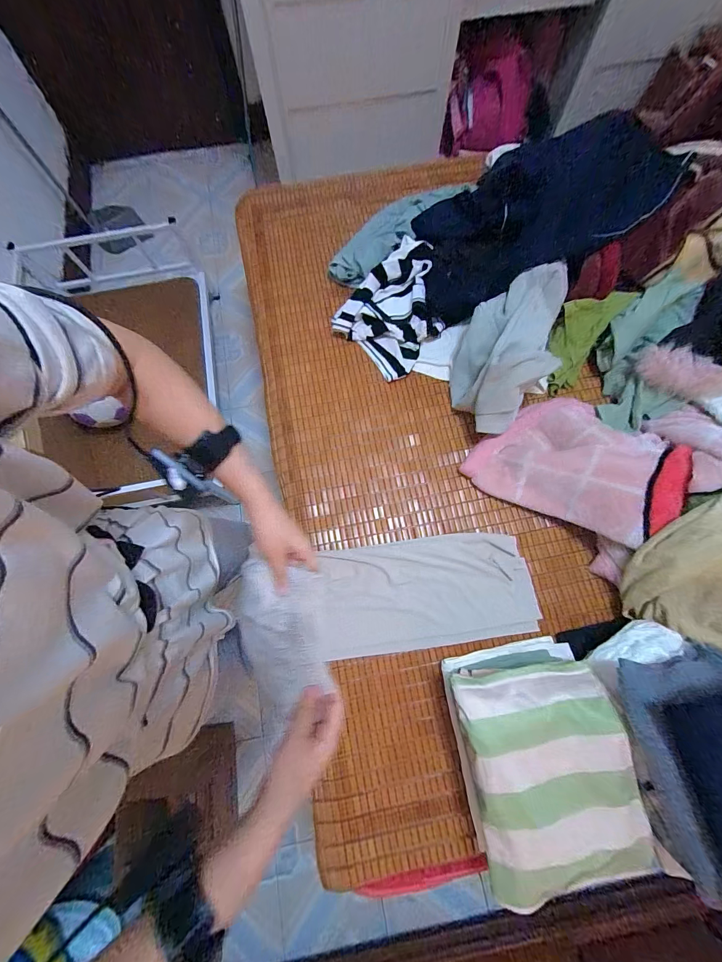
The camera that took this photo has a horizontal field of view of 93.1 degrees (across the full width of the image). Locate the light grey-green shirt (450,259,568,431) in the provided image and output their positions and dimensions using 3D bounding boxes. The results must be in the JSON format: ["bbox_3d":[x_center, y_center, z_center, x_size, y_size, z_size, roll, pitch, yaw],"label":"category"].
[{"bbox_3d":[0.347,-0.326,0.809,0.202,0.171,0.435,22,77,7],"label":"light grey-green shirt"}]

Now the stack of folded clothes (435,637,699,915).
[{"bbox_3d":[0.309,0.484,0.614,0.259,0.178,0.317,-8,75,-1],"label":"stack of folded clothes"}]

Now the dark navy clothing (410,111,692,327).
[{"bbox_3d":[0.439,-0.702,0.895,0.665,0.138,0.377,-26,76,-5],"label":"dark navy clothing"}]

